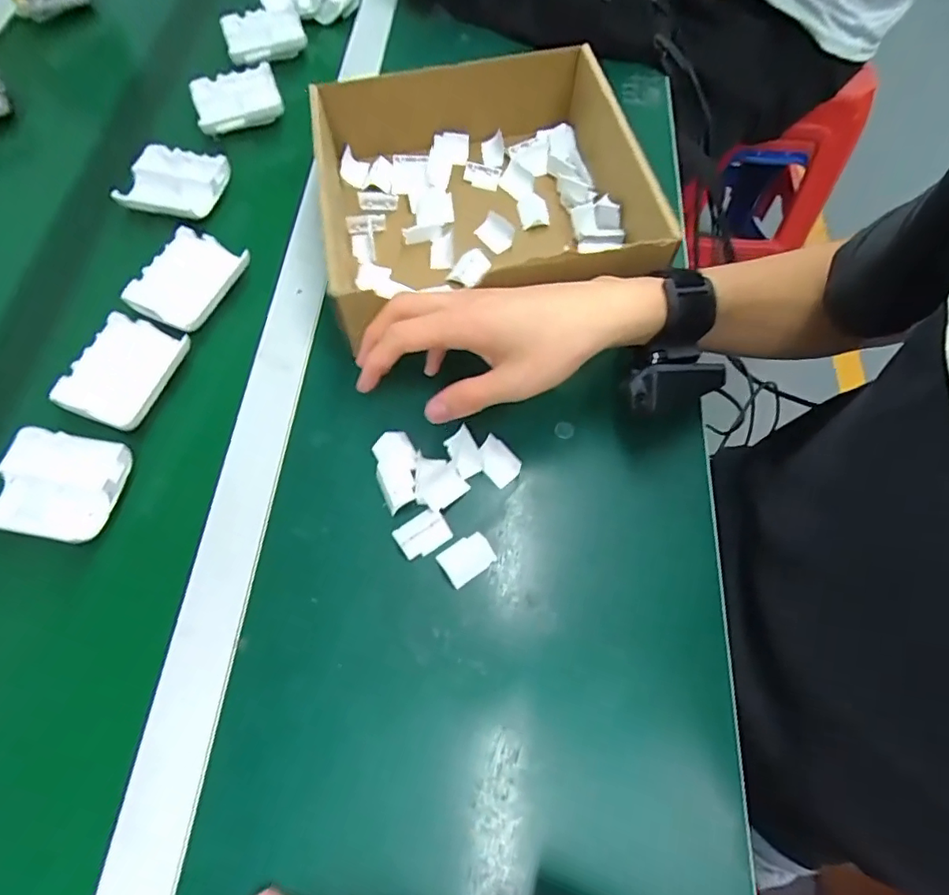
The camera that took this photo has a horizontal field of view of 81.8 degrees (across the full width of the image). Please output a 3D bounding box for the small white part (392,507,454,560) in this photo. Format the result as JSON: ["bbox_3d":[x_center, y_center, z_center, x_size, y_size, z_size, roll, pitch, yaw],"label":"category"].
[{"bbox_3d":[-0.034,0.056,0.357,0.032,0.009,0.025,-33,69,-14],"label":"small white part"}]

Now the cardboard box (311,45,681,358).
[{"bbox_3d":[0.003,-0.210,0.440,0.237,0.077,0.237,-6,65,-2],"label":"cardboard box"}]

